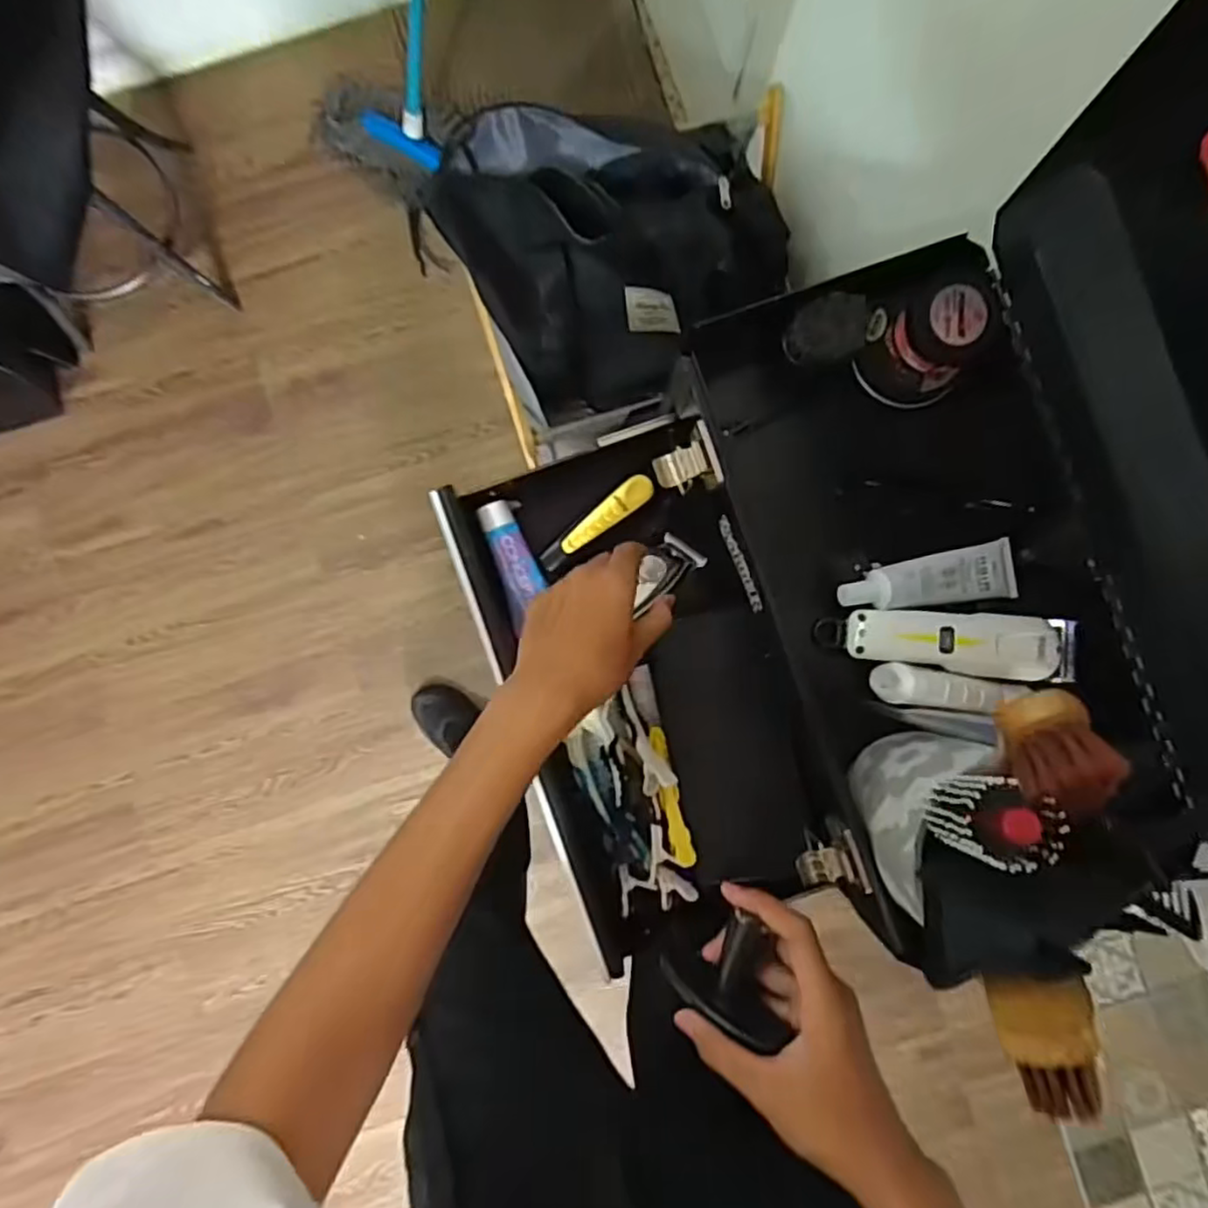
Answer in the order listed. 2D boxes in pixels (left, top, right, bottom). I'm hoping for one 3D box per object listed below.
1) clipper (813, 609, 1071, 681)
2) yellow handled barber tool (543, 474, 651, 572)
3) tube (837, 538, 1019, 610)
[{"bbox_3d":[0.252,0.028,0.486,0.177,0.032,0.044,4,90,-1],"label":"clipper"},{"bbox_3d":[-0.007,-0.066,0.548,0.107,0.015,0.022,-37,90,-1],"label":"yellow handled barber tool"},{"bbox_3d":[0.241,-0.018,0.493,0.143,0.018,0.041,-9,93,-14],"label":"tube"}]

